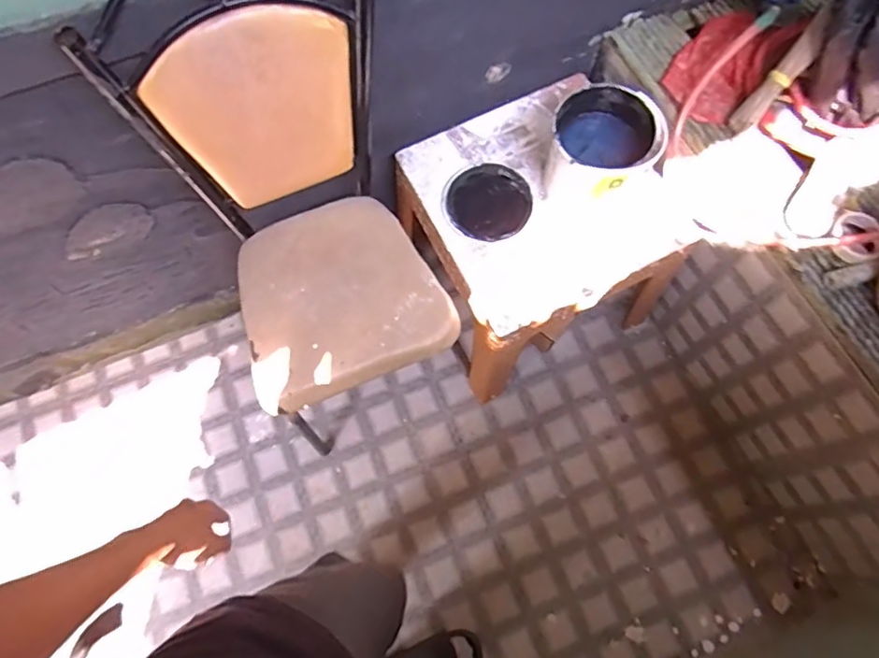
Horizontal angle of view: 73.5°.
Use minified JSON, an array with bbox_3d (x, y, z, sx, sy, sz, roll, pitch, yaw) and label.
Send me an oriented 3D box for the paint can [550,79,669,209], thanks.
[{"bbox_3d":[0.289,-0.321,1.096,0.173,0.180,0.175,0,72,-1],"label":"paint can"}]

